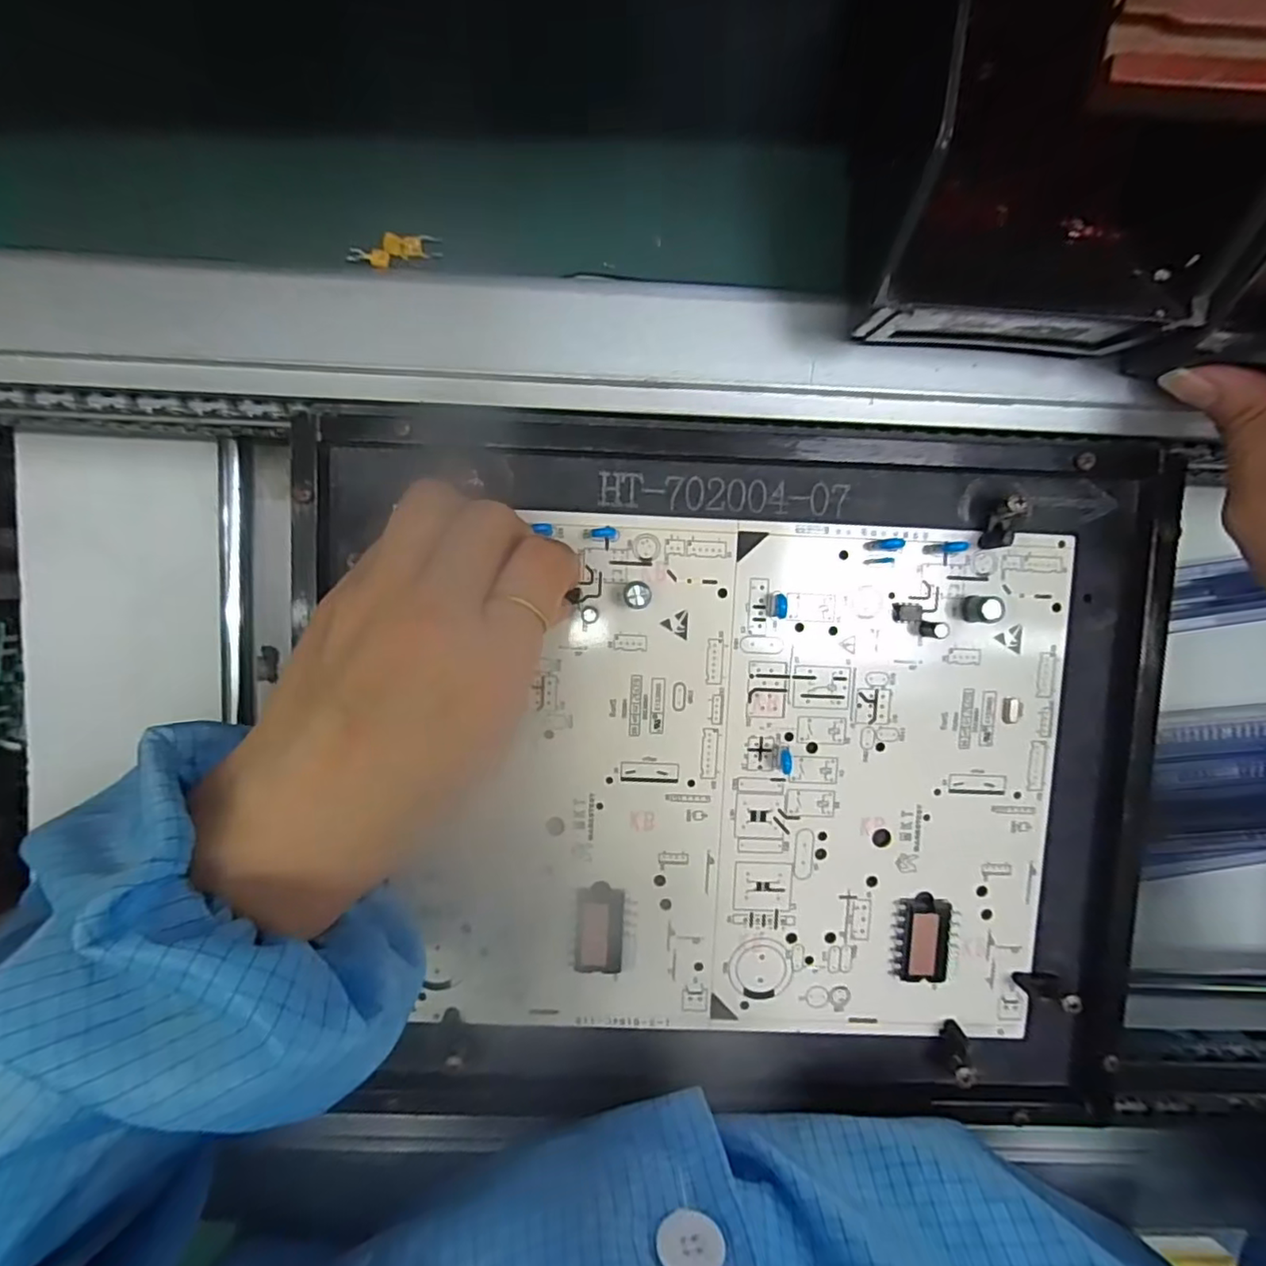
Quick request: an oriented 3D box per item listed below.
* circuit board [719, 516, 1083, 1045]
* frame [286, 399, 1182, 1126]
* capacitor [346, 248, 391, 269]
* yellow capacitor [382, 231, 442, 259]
[{"bbox_3d":[0.103,0.063,0.243,0.132,0.007,0.201,2,96,-1],"label":"circuit board"},{"bbox_3d":[0.042,0.055,0.241,0.314,0.014,0.278,0,96,-1],"label":"frame"},{"bbox_3d":[-0.095,-0.135,0.221,0.014,0.004,0.006,1,96,-14],"label":"capacitor"},{"bbox_3d":[-0.080,-0.140,0.222,0.020,0.004,0.007,-5,96,-14],"label":"yellow capacitor"}]

